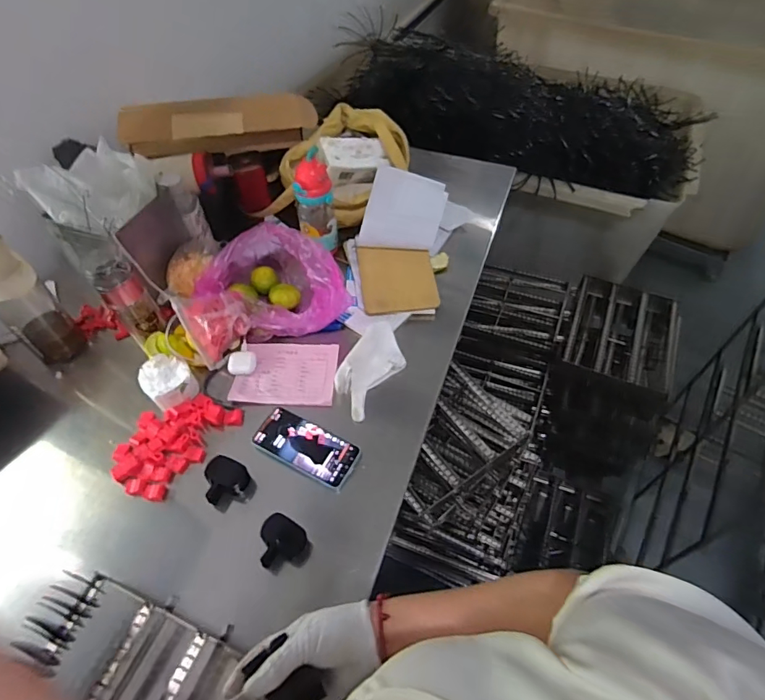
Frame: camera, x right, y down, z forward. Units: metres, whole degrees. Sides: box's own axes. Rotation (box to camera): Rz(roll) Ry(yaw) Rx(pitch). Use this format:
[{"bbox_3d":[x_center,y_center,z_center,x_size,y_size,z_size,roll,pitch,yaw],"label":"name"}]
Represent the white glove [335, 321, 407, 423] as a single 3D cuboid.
[{"bbox_3d":[-0.023,0.030,0.807,0.086,0.030,0.171,27,59,19],"label":"white glove"}]

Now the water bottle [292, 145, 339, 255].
[{"bbox_3d":[-0.131,-0.279,0.927,0.075,0.191,0.069,0,54,0],"label":"water bottle"}]

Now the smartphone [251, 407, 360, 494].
[{"bbox_3d":[-0.117,0.150,0.732,0.160,0.012,0.076,24,58,17],"label":"smartphone"}]

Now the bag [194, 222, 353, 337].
[{"bbox_3d":[-0.189,-0.124,0.863,0.273,0.129,0.178,25,58,18],"label":"bag"}]

